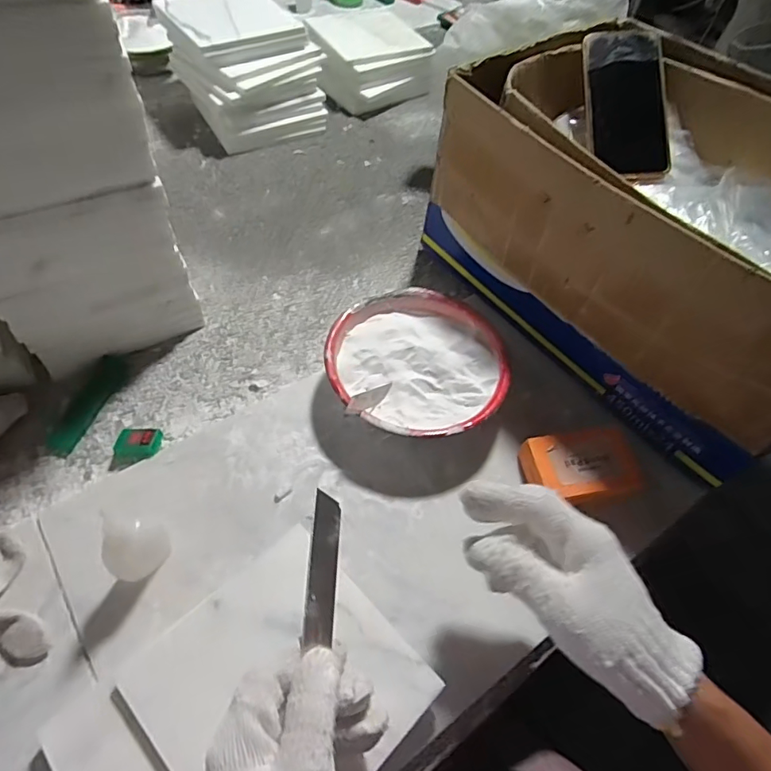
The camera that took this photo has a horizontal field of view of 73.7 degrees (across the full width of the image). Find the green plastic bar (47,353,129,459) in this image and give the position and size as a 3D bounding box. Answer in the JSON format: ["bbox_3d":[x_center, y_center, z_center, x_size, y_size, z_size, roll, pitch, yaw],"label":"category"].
[{"bbox_3d":[-0.280,0.016,0.487,0.029,0.008,0.109,14,55,5],"label":"green plastic bar"}]

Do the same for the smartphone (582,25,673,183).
[{"bbox_3d":[0.249,-0.293,0.527,0.080,0.015,0.178,-4,80,7],"label":"smartphone"}]

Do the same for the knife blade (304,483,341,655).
[{"bbox_3d":[-0.037,0.108,0.306,0.016,0.009,0.084,3,75,-3],"label":"knife blade"}]

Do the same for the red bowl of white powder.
[{"bbox_3d":[0.028,-0.013,0.495,0.159,0.051,0.160,2,55,-3],"label":"red bowl of white powder"}]

